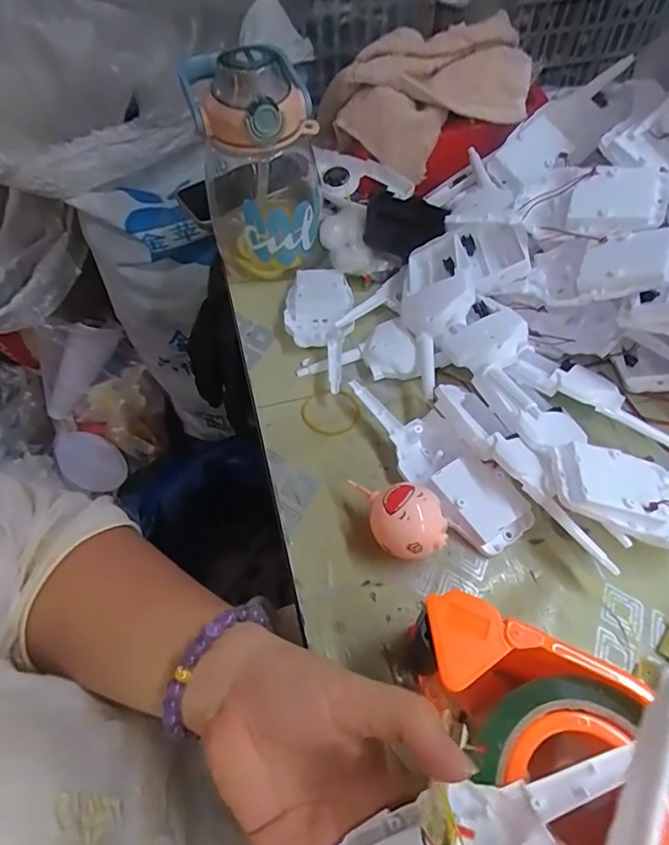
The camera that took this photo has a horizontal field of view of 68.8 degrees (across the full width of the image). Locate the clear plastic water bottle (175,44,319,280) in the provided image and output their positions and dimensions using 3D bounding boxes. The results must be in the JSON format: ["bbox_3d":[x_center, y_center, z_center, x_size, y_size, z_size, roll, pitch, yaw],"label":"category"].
[{"bbox_3d":[-0.063,-0.232,0.453,0.111,0.182,0.107,-14,56,-10],"label":"clear plastic water bottle"}]

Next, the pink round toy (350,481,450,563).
[{"bbox_3d":[0.044,0.062,0.326,0.051,0.048,0.064,-9,55,-6],"label":"pink round toy"}]

